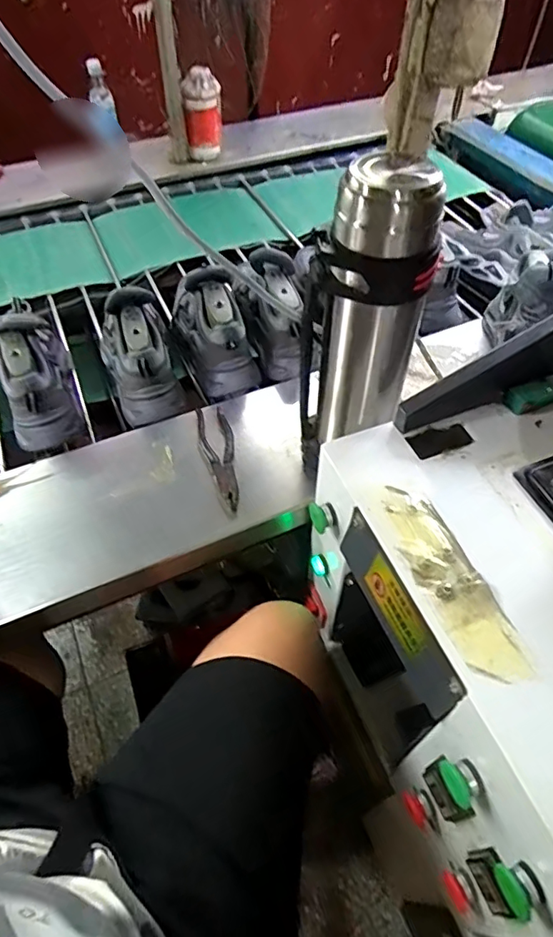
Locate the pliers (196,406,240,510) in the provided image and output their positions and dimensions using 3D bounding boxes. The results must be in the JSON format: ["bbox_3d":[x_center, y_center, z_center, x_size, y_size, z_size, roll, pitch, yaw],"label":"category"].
[{"bbox_3d":[-0.086,-0.021,0.791,0.049,0.016,0.189,-9,54,-6],"label":"pliers"}]

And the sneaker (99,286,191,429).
[{"bbox_3d":[-0.236,-0.209,0.878,0.115,0.137,0.269,-16,56,-11],"label":"sneaker"}]

